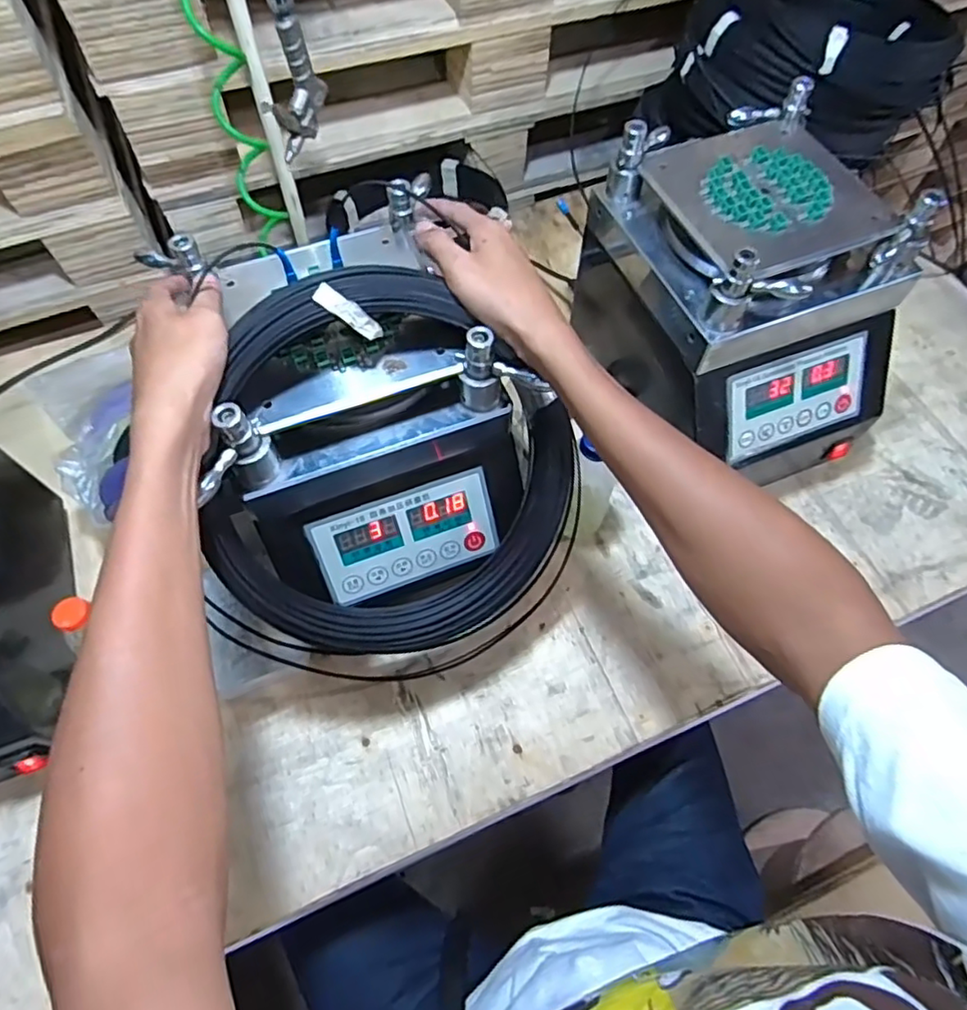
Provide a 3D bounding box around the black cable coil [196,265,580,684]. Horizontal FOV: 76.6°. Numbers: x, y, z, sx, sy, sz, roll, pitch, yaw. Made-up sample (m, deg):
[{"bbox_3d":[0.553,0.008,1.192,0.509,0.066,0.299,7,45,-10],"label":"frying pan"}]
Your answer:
[{"bbox_3d":[-0.062,-0.016,0.477,0.270,0.045,0.296,11,104,-22],"label":"black cable coil"}]

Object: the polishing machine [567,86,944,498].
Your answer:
[{"bbox_3d":[0.256,-0.187,0.636,0.212,0.280,0.278,-20,65,-10],"label":"polishing machine"}]

